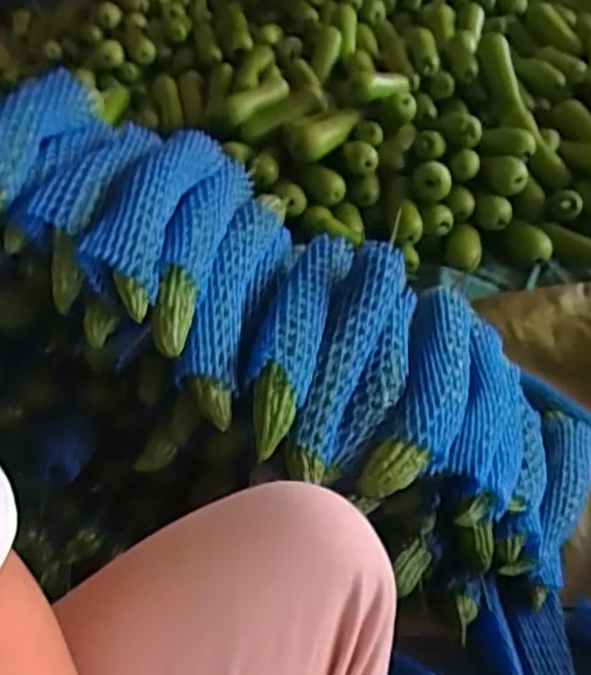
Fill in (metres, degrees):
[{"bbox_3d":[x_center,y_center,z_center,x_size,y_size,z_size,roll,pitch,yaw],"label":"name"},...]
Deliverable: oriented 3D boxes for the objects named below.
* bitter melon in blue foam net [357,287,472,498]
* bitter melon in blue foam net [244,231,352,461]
[{"bbox_3d":[0.137,0.047,0.675,0.070,0.066,0.260,12,39,17],"label":"bitter melon in blue foam net"},{"bbox_3d":[0.003,-0.010,0.644,0.061,0.063,0.276,8,38,11],"label":"bitter melon in blue foam net"}]

